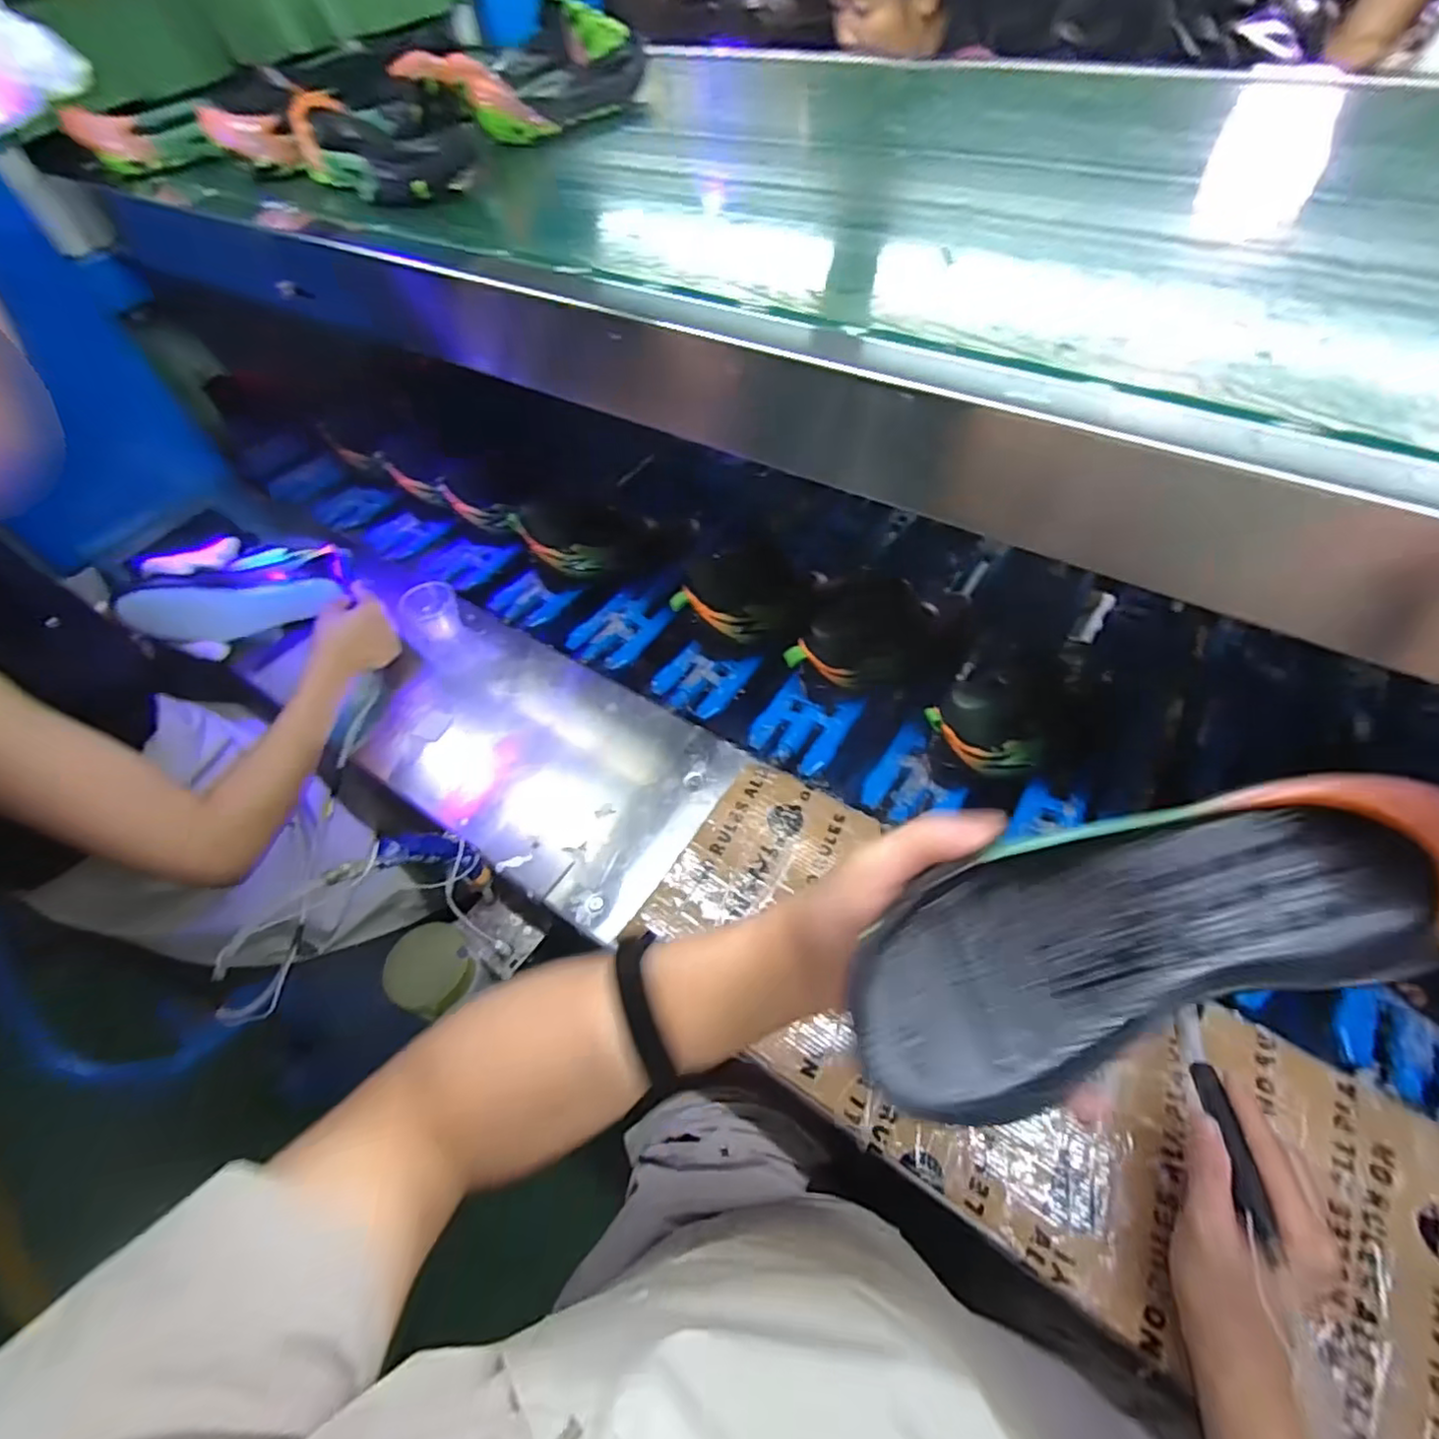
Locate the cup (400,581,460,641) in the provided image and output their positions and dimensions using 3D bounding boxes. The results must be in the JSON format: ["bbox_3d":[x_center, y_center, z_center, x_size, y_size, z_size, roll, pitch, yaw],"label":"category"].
[{"bbox_3d":[-0.349,-0.130,0.799,0.064,0.059,0.053,-32,59,-16],"label":"cup"}]

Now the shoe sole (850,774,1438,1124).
[{"bbox_3d":[0.171,0.087,0.267,0.234,0.043,0.090,-21,55,5],"label":"shoe sole"}]

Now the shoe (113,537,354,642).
[{"bbox_3d":[-0.561,-0.159,0.759,0.235,0.084,0.109,-18,54,-25],"label":"shoe"}]

